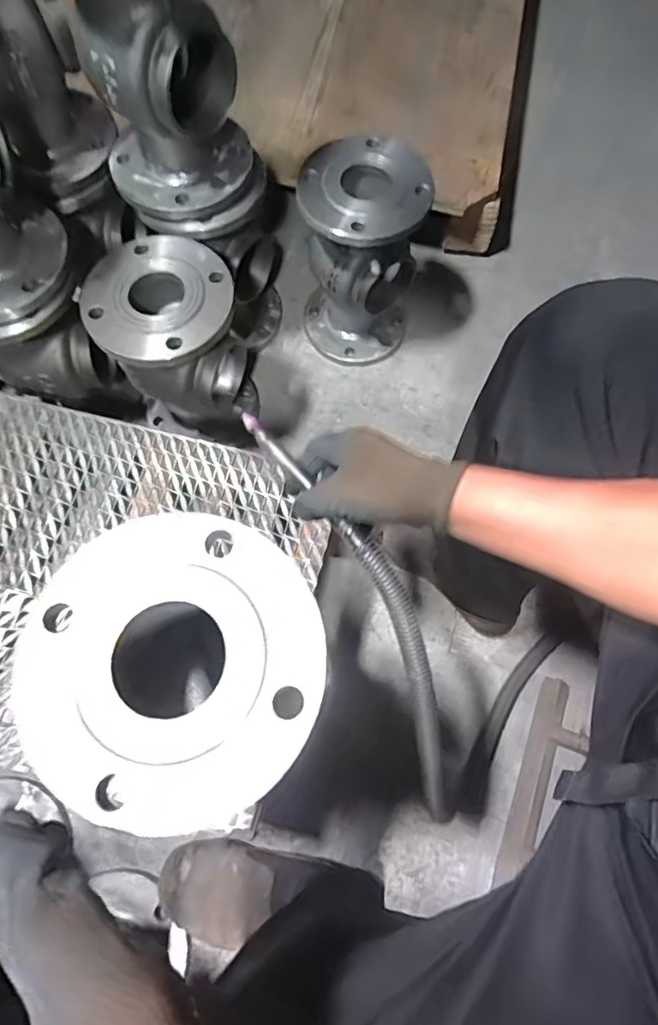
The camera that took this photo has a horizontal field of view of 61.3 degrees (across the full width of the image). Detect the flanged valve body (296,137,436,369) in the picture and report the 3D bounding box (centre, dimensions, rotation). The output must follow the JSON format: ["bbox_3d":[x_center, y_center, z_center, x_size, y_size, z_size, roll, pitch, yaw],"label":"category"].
[{"bbox_3d":[0.045,-0.372,0.829,0.168,0.274,0.159,6,71,1],"label":"flanged valve body"}]

